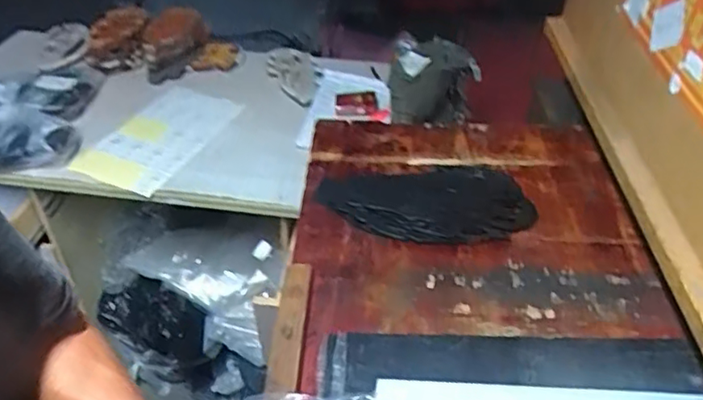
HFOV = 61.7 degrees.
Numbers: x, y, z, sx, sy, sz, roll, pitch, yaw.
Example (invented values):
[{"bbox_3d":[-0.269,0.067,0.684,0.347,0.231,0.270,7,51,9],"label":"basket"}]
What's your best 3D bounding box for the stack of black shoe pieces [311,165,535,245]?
[{"bbox_3d":[0.108,0.000,0.839,0.297,0.032,0.151,-2,41,-6],"label":"stack of black shoe pieces"}]

